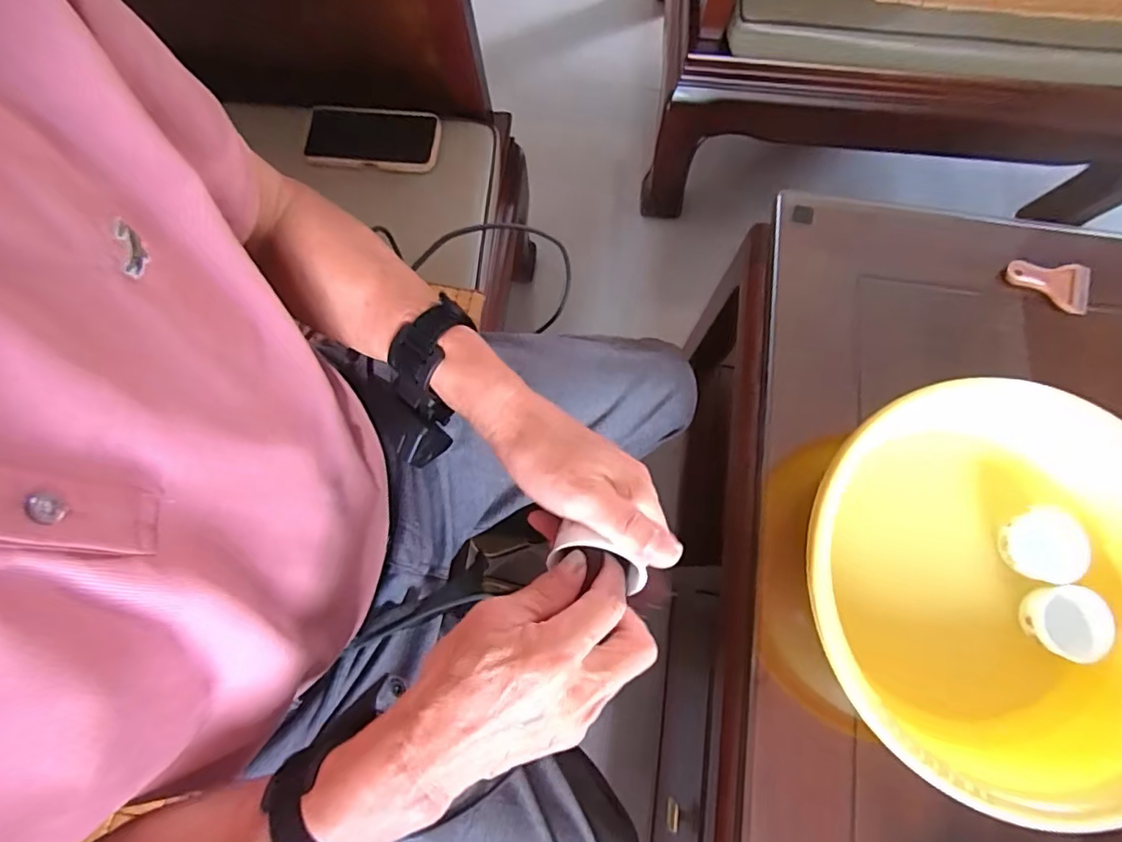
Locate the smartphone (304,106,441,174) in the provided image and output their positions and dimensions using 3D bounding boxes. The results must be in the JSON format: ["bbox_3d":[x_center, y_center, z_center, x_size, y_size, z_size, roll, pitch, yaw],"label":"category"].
[{"bbox_3d":[-0.234,-0.348,0.699,0.165,0.018,0.080,6,75,2],"label":"smartphone"}]

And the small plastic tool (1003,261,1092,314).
[{"bbox_3d":[0.475,-0.133,0.547,0.077,0.011,0.048,9,75,2],"label":"small plastic tool"}]

